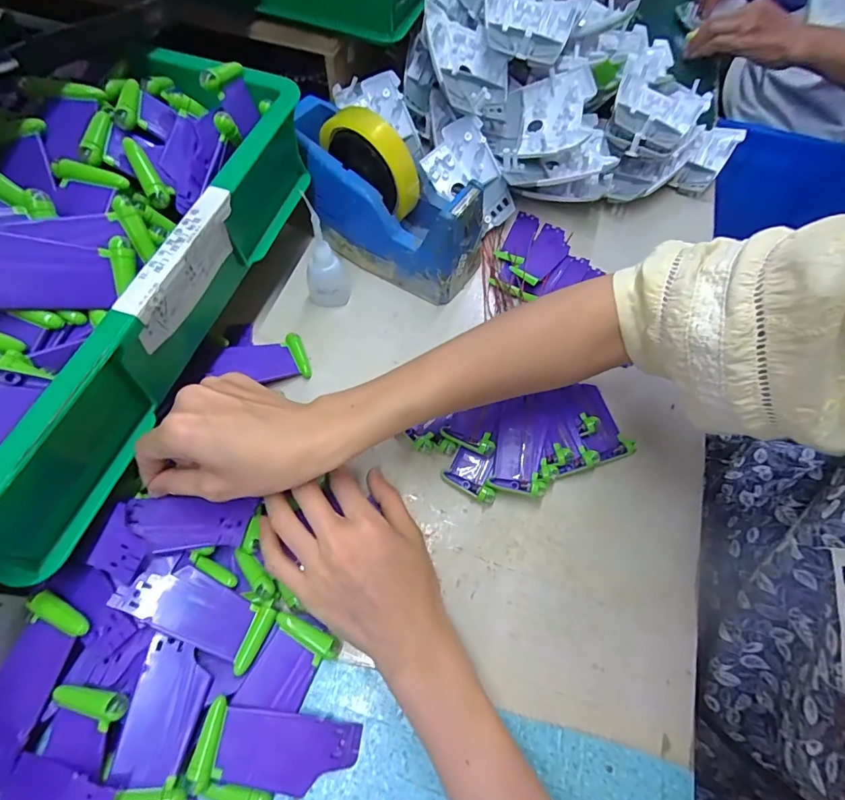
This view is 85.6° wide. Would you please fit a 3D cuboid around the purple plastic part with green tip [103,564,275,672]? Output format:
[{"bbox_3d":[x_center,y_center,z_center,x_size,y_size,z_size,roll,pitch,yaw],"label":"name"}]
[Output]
[{"bbox_3d":[-0.137,0.127,0.281,0.088,0.006,0.040,31,50,-4],"label":"purple plastic part with green tip"}]

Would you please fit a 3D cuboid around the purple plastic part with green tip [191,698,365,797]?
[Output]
[{"bbox_3d":[-0.082,0.201,0.263,0.090,0.007,0.039,13,62,-14],"label":"purple plastic part with green tip"}]

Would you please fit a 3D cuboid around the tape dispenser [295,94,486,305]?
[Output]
[{"bbox_3d":[-0.037,-0.183,0.414,0.190,0.117,0.071,31,66,11],"label":"tape dispenser"}]

